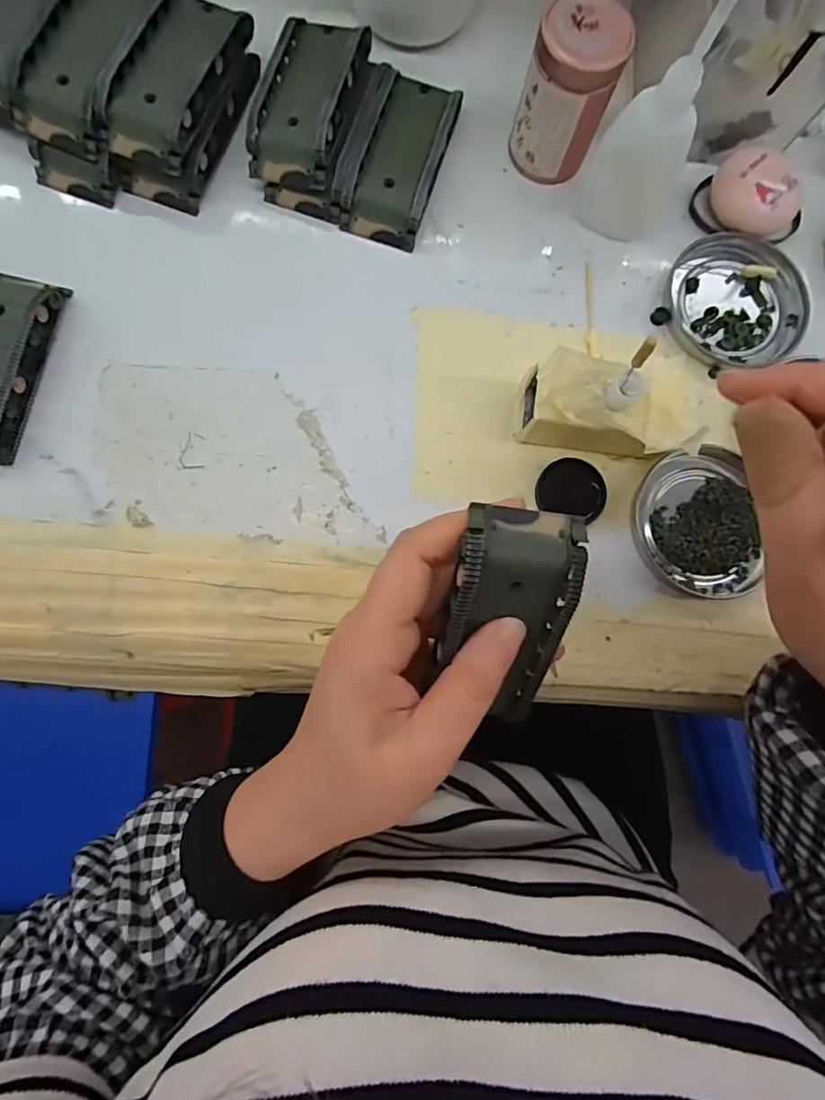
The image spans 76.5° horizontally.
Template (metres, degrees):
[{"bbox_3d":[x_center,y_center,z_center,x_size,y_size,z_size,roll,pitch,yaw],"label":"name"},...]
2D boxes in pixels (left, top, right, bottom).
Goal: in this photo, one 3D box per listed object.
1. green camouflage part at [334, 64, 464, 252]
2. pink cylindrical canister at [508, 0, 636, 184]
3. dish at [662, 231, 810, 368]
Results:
[{"bbox_3d":[-0.008,-0.218,0.289,0.049,0.018,0.094,16,83,-2],"label":"green camouflage part"},{"bbox_3d":[0.080,-0.236,0.272,0.043,0.066,0.040,0,84,-4],"label":"pink cylindrical canister"},{"bbox_3d":[0.182,-0.141,0.296,0.078,0.008,0.076,0,84,-4],"label":"dish"}]

